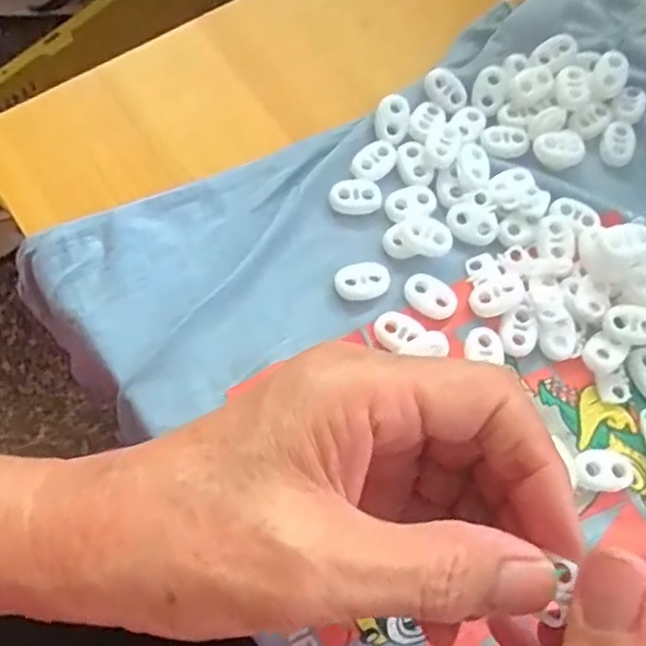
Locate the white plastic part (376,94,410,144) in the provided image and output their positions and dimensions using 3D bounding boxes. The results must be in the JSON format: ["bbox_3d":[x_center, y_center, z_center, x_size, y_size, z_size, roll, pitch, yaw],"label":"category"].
[{"bbox_3d":[0.031,-0.092,0.299,0.014,0.006,0.022,15,70,1],"label":"white plastic part"}]

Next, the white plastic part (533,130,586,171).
[{"bbox_3d":[0.106,-0.077,0.297,0.023,0.007,0.016,-8,71,-7],"label":"white plastic part"}]

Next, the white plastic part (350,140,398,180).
[{"bbox_3d":[0.023,-0.073,0.294,0.015,0.004,0.023,42,73,11],"label":"white plastic part"}]

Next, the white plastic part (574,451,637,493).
[{"bbox_3d":[0.108,0.057,0.258,0.023,0.006,0.015,12,70,0],"label":"white plastic part"}]

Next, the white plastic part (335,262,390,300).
[{"bbox_3d":[0.016,-0.017,0.278,0.022,0.004,0.016,-15,72,-10],"label":"white plastic part"}]

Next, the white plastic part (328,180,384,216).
[{"bbox_3d":[0.014,-0.055,0.289,0.022,0.004,0.015,0,70,-4],"label":"white plastic part"}]

